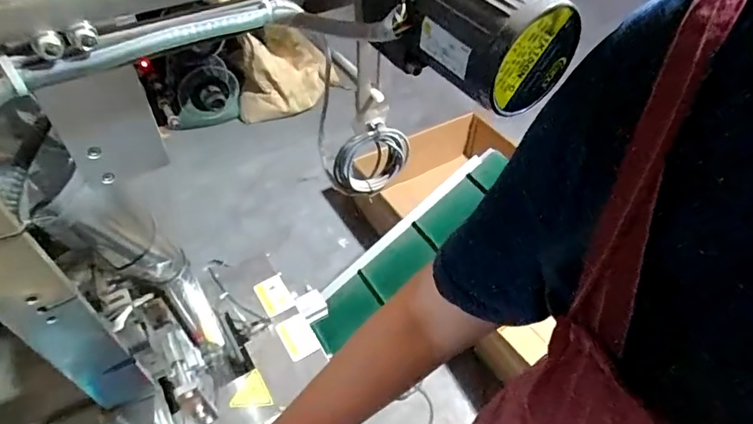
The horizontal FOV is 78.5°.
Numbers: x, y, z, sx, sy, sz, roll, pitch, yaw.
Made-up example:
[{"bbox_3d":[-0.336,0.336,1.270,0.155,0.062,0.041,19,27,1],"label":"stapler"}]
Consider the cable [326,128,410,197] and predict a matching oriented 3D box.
[{"bbox_3d":[-0.008,-0.054,0.497,0.089,0.081,0.019,-20,52,-17],"label":"cable"}]

